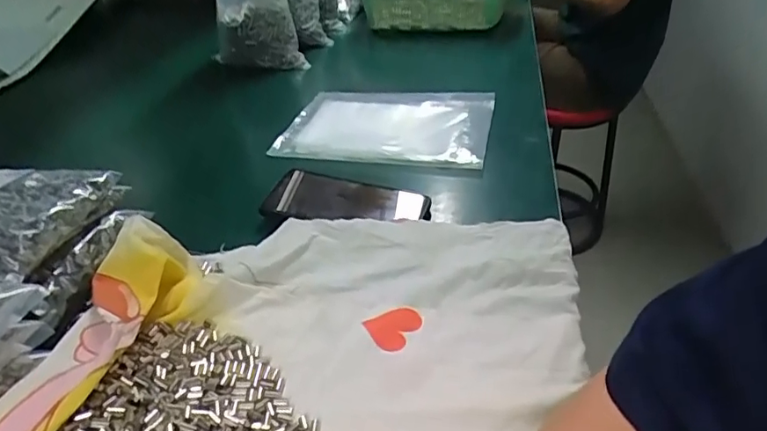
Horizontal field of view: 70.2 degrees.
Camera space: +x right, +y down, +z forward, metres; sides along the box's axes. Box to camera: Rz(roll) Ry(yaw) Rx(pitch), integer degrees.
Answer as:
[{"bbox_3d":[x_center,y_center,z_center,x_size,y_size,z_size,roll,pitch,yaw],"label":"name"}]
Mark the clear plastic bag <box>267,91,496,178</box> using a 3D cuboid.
[{"bbox_3d":[0.004,-0.123,0.701,0.262,0.015,0.178,6,36,13],"label":"clear plastic bag"}]

